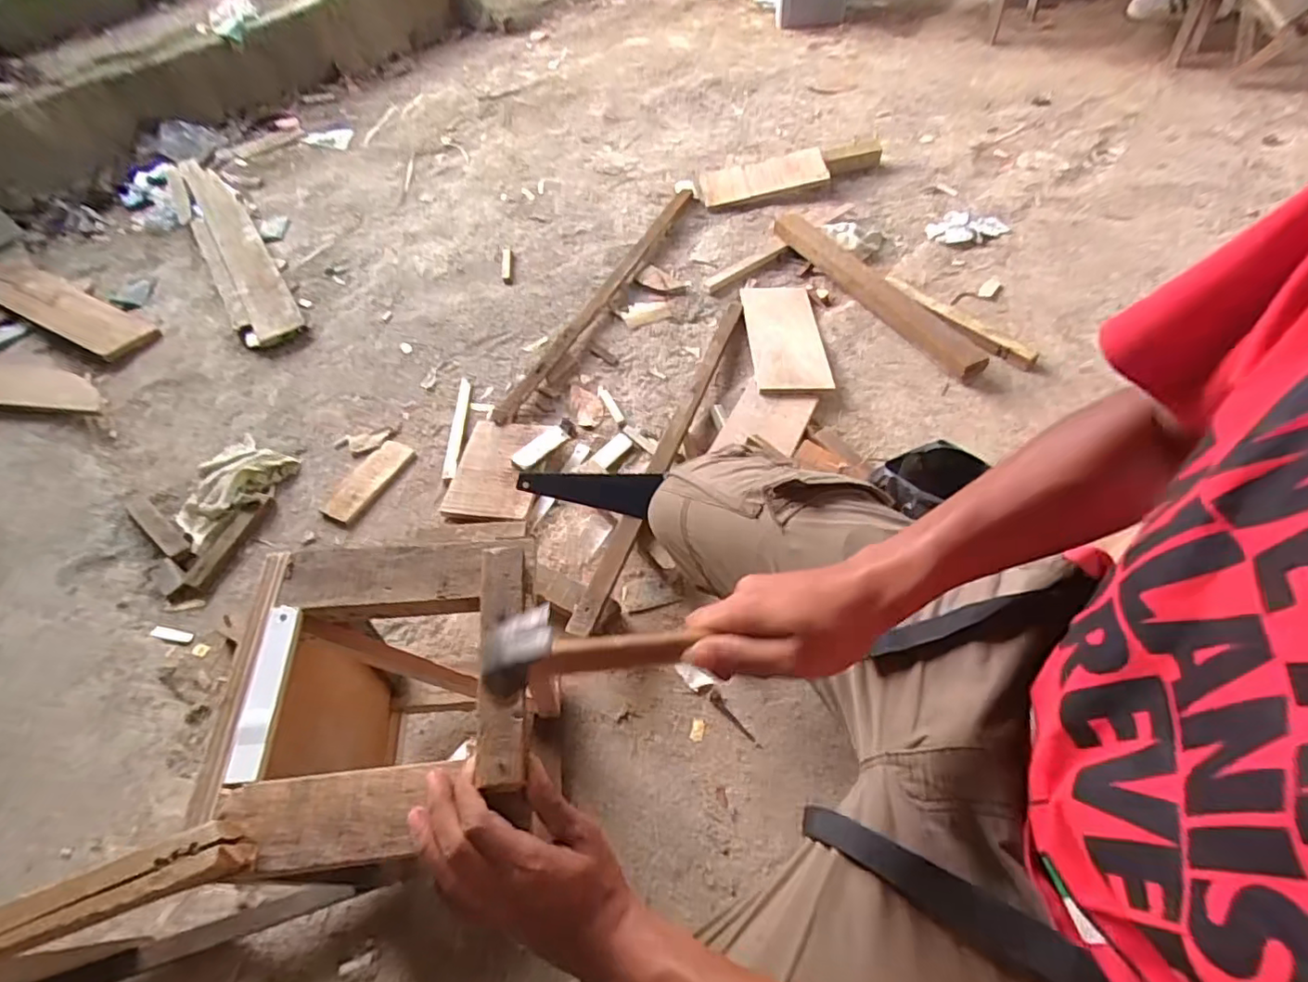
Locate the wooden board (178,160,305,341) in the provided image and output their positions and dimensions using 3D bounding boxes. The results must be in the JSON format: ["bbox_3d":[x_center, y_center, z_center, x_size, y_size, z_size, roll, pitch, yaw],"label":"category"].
[{"bbox_3d":[-1.054,-0.637,1.464,0.095,0.032,0.903,-27,57,-25],"label":"wooden board"}]

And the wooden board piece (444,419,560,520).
[{"bbox_3d":[-0.259,-0.045,0.980,0.142,0.021,0.203,6,54,5],"label":"wooden board piece"}]

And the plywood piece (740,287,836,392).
[{"bbox_3d":[0.250,-0.295,1.100,0.141,0.016,0.333,5,45,-4],"label":"plywood piece"}]

